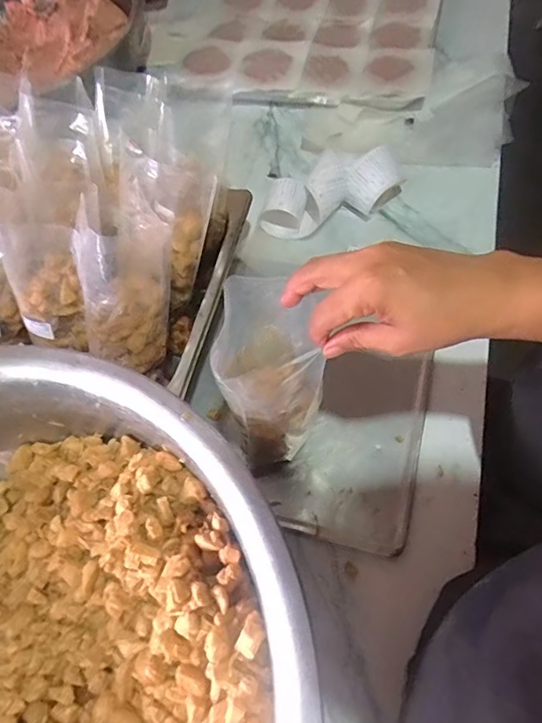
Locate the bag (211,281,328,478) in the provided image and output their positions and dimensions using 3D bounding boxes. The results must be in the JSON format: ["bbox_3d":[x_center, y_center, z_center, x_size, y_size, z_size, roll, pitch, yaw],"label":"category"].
[{"bbox_3d":[-0.002,0.002,0.419,0.077,0.116,0.091,-8,64,0],"label":"bag"}]

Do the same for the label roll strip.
[{"bbox_3d":[0.080,-0.233,0.667,0.199,0.054,0.089,-18,64,-3],"label":"label roll strip"}]

